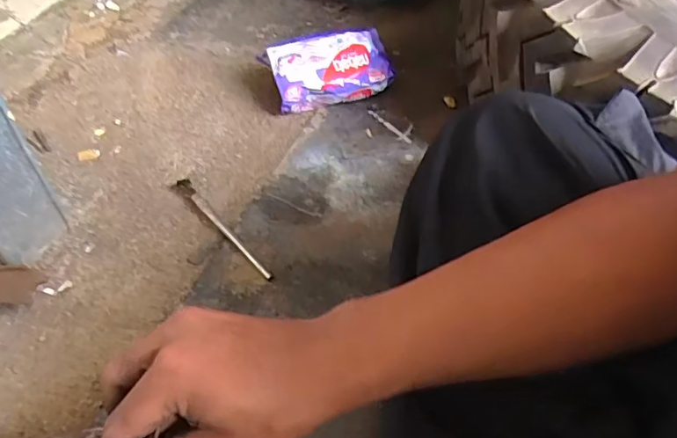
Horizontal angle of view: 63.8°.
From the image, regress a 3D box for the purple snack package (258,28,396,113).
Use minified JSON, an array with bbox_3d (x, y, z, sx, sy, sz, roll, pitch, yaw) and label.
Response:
[{"bbox_3d":[-0.010,-0.194,0.713,0.166,0.077,0.074,-14,54,-13],"label":"purple snack package"}]

